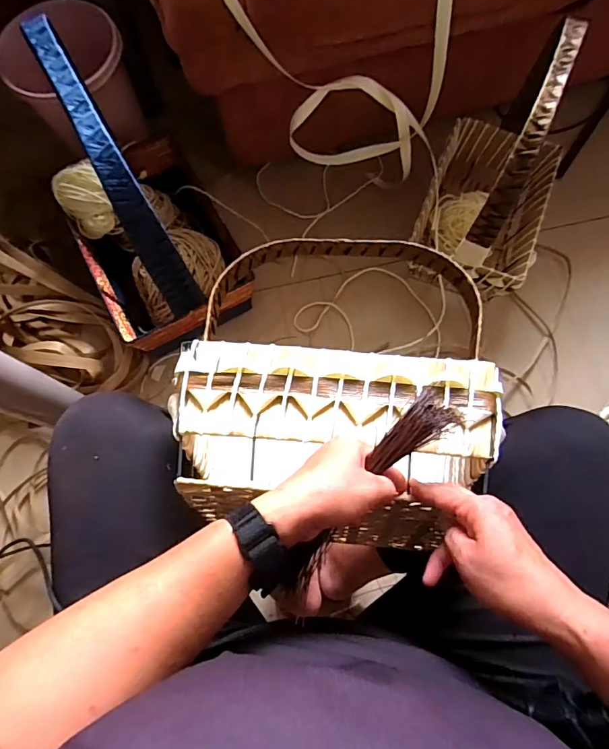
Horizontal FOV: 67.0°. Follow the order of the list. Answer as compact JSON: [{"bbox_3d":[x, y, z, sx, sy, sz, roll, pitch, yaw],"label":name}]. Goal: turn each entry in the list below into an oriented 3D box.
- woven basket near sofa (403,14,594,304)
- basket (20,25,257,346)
[{"bbox_3d":[0.365,-0.373,0.868,0.227,0.439,0.381,20,72,9],"label":"woven basket near sofa"},{"bbox_3d":[-0.304,-0.303,0.821,0.272,0.471,0.498,-26,71,-7],"label":"basket"}]

